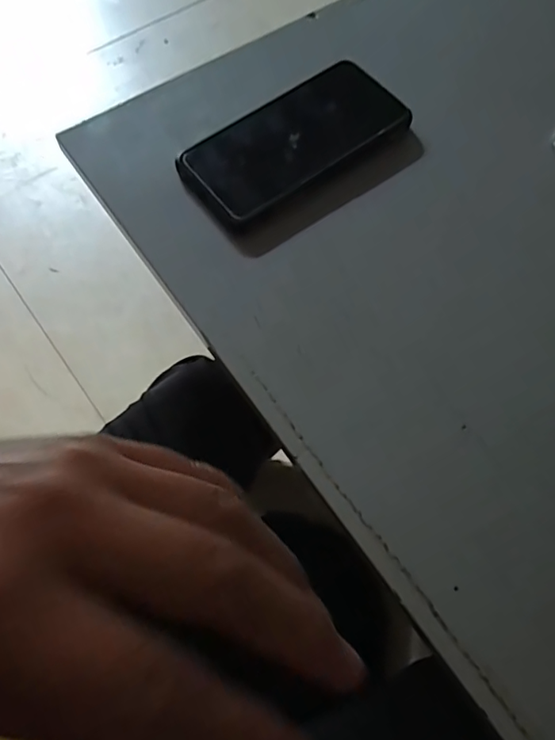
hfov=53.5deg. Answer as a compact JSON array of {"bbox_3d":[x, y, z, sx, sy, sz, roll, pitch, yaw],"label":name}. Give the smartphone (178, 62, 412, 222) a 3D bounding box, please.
[{"bbox_3d":[0.013,-0.170,0.401,0.158,0.014,0.075,-34,72,-14],"label":"smartphone"}]

